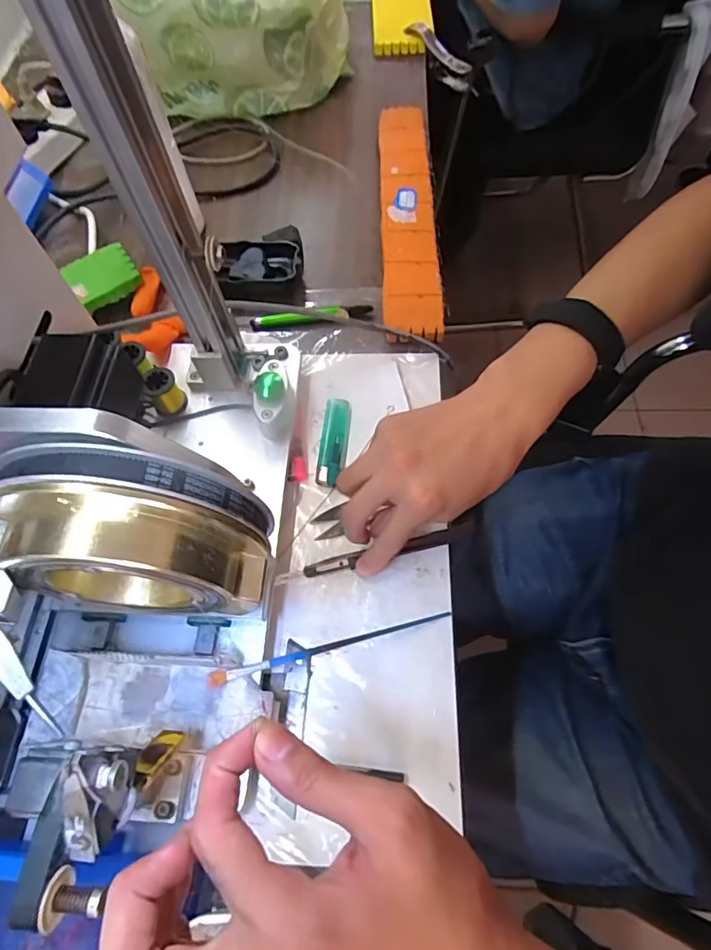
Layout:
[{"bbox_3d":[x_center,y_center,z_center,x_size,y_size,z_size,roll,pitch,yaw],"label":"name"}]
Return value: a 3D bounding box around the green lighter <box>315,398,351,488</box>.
[{"bbox_3d":[-0.018,-0.028,0.420,0.023,0.011,0.080,5,64,5],"label":"green lighter"}]

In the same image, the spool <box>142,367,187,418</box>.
[{"bbox_3d":[-0.154,-0.067,0.413,0.025,0.035,0.023,-1,63,2],"label":"spool"}]

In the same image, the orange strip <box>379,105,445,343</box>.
[{"bbox_3d":[0.054,-0.269,0.528,0.053,0.025,0.320,-1,63,2],"label":"orange strip"}]

